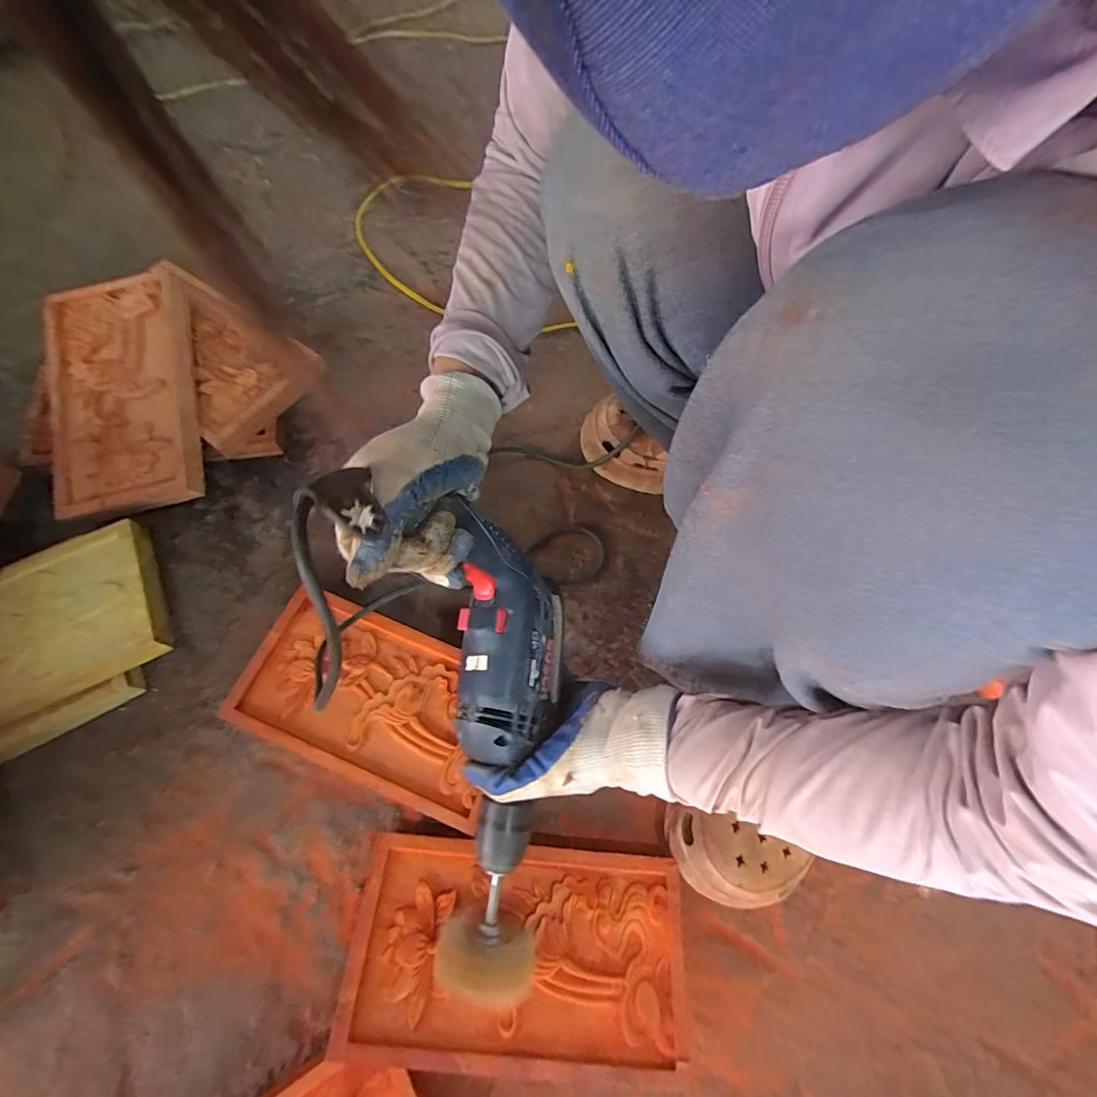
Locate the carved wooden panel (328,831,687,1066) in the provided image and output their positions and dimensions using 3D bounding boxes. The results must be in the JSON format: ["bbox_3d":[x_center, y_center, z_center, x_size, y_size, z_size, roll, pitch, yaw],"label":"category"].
[{"bbox_3d":[-0.022,0.302,0.371,0.245,0.029,0.126,5,66,0],"label":"carved wooden panel"}]

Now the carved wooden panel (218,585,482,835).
[{"bbox_3d":[-0.155,0.135,0.445,0.238,0.024,0.130,22,67,7],"label":"carved wooden panel"}]

